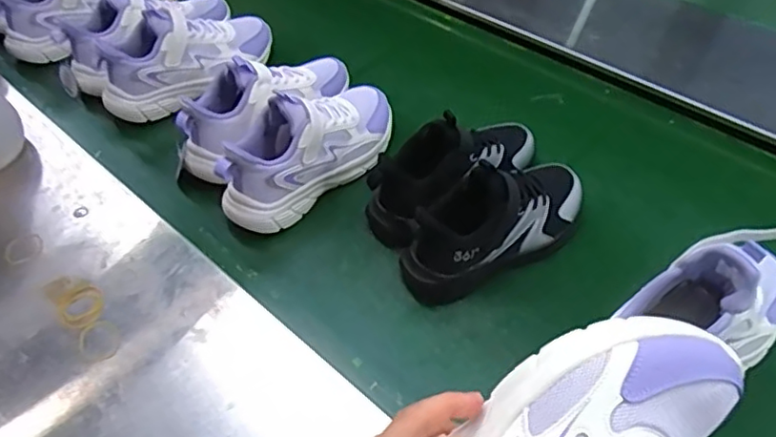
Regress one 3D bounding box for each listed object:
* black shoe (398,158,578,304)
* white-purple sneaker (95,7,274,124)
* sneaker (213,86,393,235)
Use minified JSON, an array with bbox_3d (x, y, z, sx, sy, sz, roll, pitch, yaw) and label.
[{"bbox_3d":[0.112,-0.011,0.609,0.210,0.115,0.078,-22,52,-17],"label":"black shoe"},{"bbox_3d":[-0.277,-0.224,0.835,0.250,0.119,0.089,-27,53,-21],"label":"white-purple sneaker"},{"bbox_3d":[-0.085,-0.091,0.695,0.089,0.111,0.244,32,57,26],"label":"sneaker"}]

